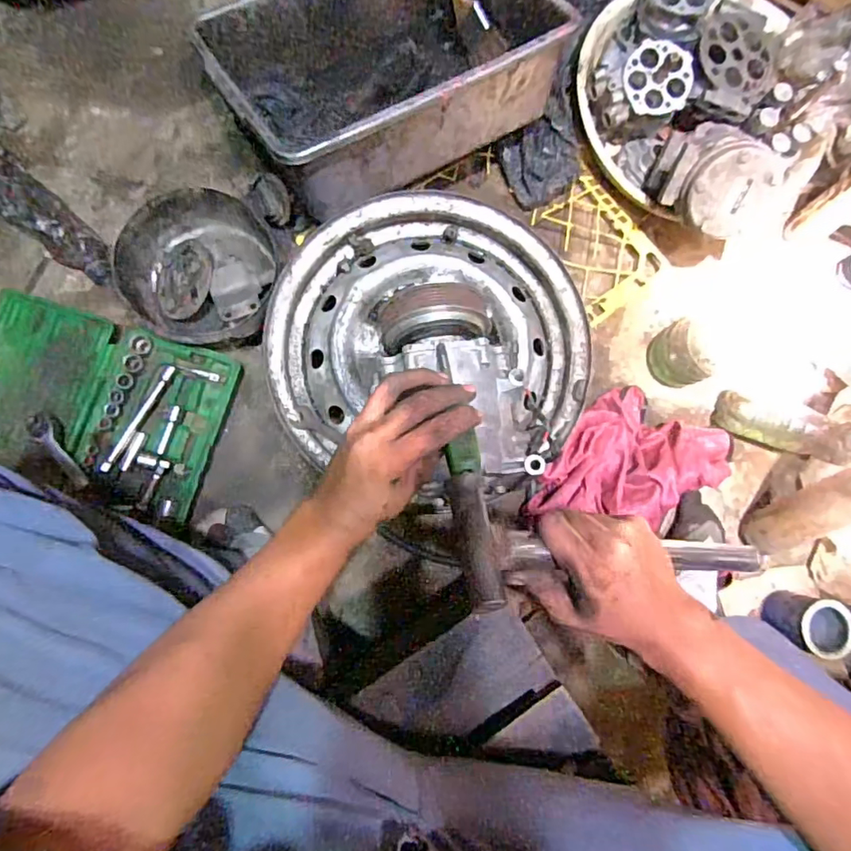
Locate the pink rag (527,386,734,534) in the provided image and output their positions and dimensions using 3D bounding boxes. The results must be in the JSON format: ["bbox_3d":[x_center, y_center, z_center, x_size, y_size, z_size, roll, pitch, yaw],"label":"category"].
[{"bbox_3d":[0.281,0.060,0.707,0.210,0.069,0.212,29,84,-1],"label":"pink rag"}]

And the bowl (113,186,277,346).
[{"bbox_3d":[-0.288,-0.204,0.699,0.175,0.084,0.190,1,82,-6],"label":"bowl"}]

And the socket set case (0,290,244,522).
[{"bbox_3d":[-0.421,-0.031,0.677,0.328,0.032,0.212,18,81,-3],"label":"socket set case"}]

